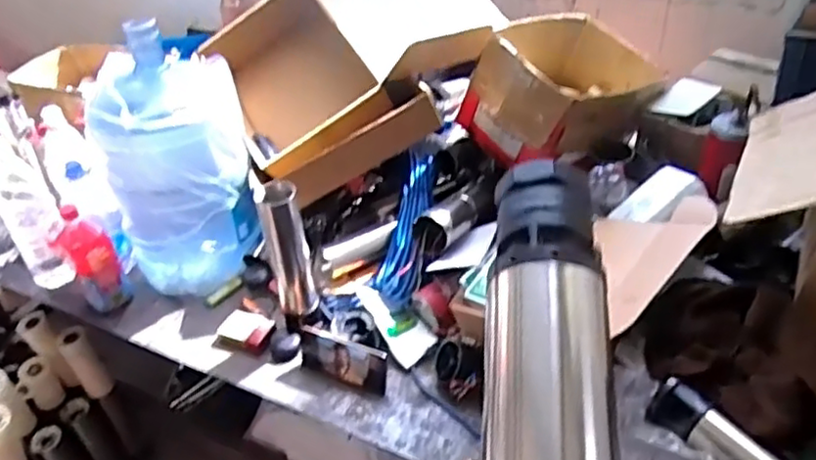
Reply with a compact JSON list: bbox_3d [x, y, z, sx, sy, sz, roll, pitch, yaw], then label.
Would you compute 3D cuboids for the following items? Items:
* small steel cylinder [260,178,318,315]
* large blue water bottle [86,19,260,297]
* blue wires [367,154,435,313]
[{"bbox_3d":[-0.201,0.036,1.132,0.066,0.240,0.056,-15,40,-11],"label":"small steel cylinder"},{"bbox_3d":[-0.442,-0.141,1.288,0.274,0.415,0.246,-22,42,-19],"label":"large blue water bottle"},{"bbox_3d":[0.000,-0.015,1.264,0.090,0.053,0.326,6,59,13],"label":"blue wires"}]

